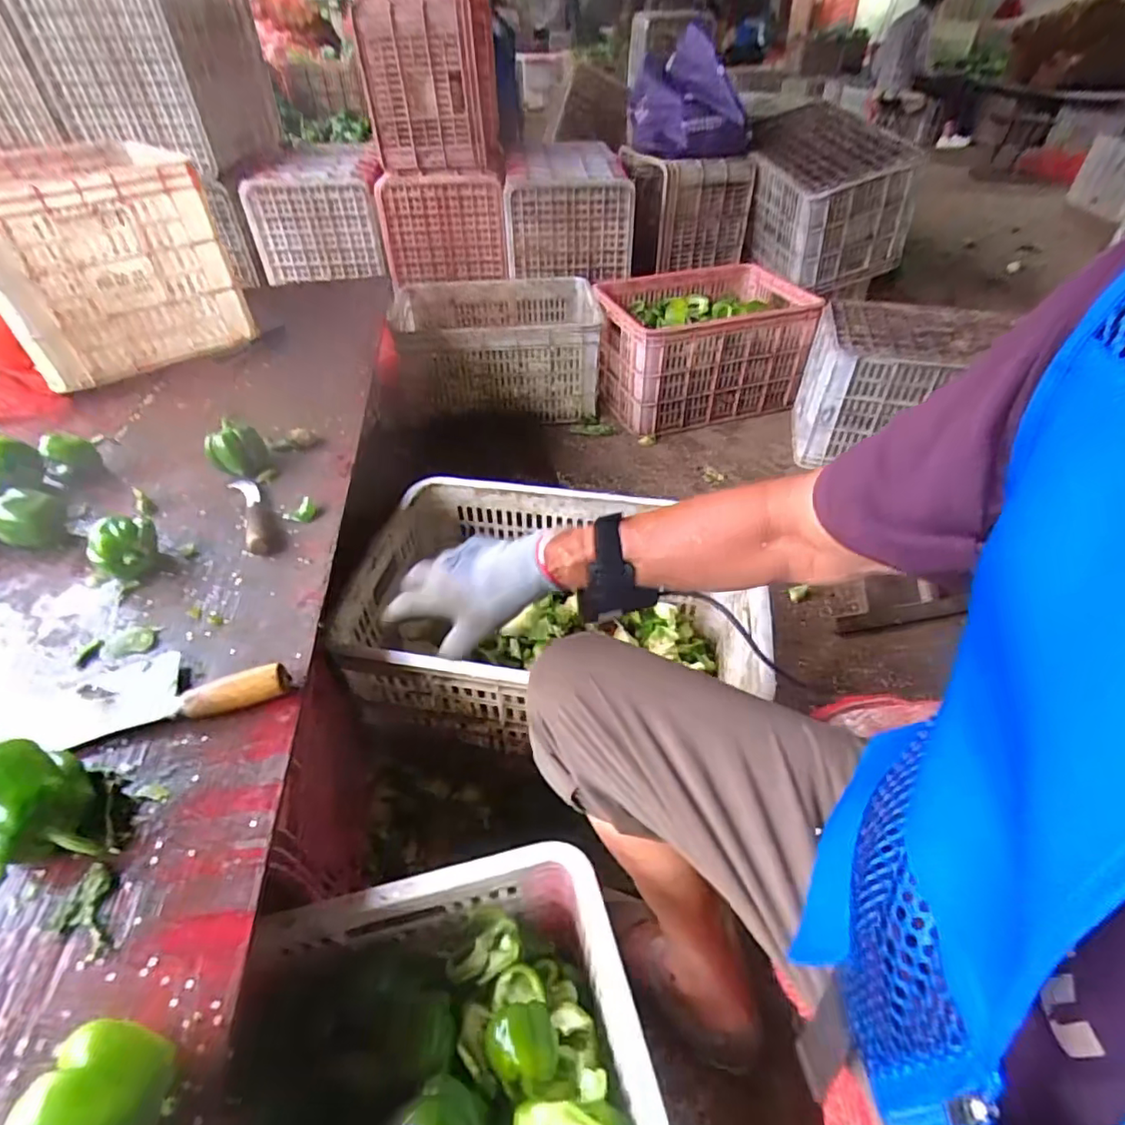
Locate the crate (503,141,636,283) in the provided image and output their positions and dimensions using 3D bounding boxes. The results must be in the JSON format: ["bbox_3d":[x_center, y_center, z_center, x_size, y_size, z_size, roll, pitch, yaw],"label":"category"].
[{"bbox_3d":[0.020,-0.965,1.621,0.329,0.229,0.416,1,44,2],"label":"crate"}]

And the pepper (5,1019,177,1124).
[{"bbox_3d":[-0.251,0.301,0.327,0.056,0.072,0.066,8,44,9],"label":"pepper"}]

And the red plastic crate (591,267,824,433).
[{"bbox_3d":[0.355,-0.546,1.523,0.514,0.279,0.305,-13,45,-12],"label":"red plastic crate"}]

